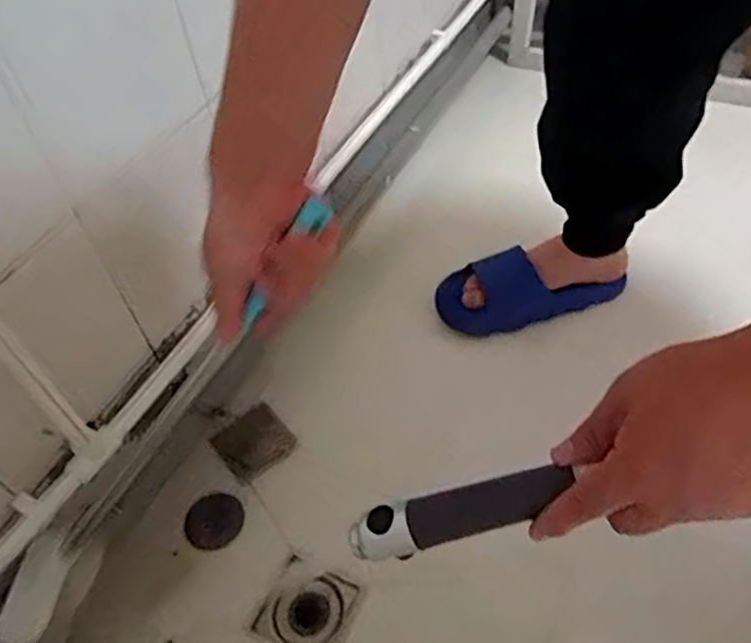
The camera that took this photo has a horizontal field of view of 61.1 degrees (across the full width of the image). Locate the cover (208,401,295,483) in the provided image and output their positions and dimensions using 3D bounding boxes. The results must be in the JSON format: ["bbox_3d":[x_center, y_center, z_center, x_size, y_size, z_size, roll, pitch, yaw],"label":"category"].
[{"bbox_3d":[-0.159,0.160,0.837,0.089,0.014,0.085,-37,55,-24],"label":"cover"}]

